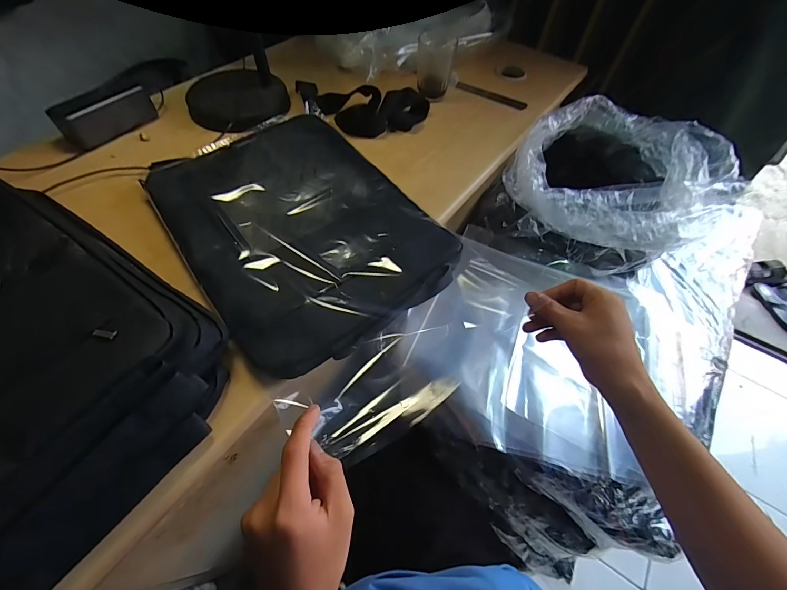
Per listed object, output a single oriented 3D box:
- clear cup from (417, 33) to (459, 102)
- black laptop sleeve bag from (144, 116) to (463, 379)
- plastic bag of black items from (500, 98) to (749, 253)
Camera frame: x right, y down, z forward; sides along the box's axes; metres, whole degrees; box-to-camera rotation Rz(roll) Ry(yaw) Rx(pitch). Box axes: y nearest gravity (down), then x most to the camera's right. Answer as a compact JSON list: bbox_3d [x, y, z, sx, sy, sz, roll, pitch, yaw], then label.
[{"bbox_3d":[0.075,-0.420,0.633,0.063,0.093,0.061,7,56,0],"label":"clear cup"},{"bbox_3d":[-0.120,-0.094,0.441,0.268,0.034,0.362,-32,64,-22],"label":"black laptop sleeve bag"},{"bbox_3d":[0.403,-0.204,0.639,0.306,0.163,0.410,39,62,20],"label":"plastic bag of black items"}]

